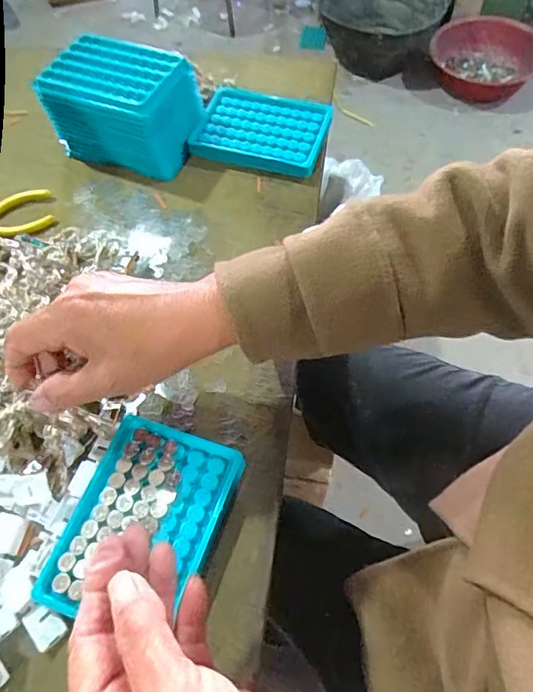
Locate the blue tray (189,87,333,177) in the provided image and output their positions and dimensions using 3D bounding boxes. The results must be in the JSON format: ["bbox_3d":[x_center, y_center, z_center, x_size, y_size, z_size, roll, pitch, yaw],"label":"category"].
[{"bbox_3d":[-0.004,-0.224,0.530,0.131,0.022,0.095,13,61,9],"label":"blue tray"}]

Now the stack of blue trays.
[{"bbox_3d":[-0.141,-0.241,0.510,0.133,0.081,0.093,17,62,11],"label":"stack of blue trays"}]

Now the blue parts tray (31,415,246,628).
[{"bbox_3d":[-0.081,0.118,0.338,0.094,0.017,0.130,19,62,12],"label":"blue parts tray"}]

